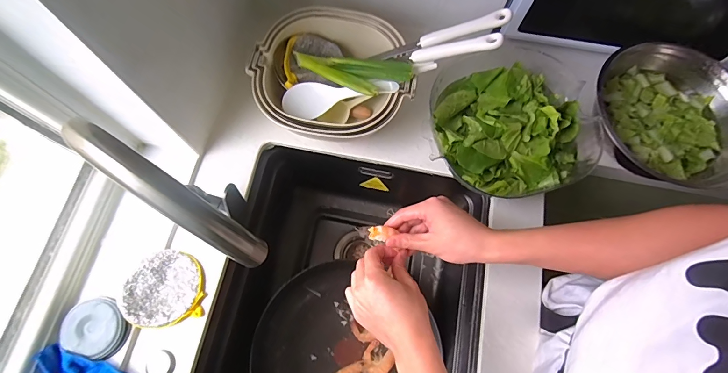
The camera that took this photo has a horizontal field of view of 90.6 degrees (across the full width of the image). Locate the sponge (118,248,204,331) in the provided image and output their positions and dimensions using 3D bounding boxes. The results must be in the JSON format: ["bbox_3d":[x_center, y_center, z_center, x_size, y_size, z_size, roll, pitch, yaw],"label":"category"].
[{"bbox_3d":[-0.282,0.142,0.504,0.103,0.013,0.101,-16,73,-7],"label":"sponge"}]

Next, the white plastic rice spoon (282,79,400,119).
[{"bbox_3d":[-0.038,-0.137,0.540,0.173,0.027,0.042,-7,71,11],"label":"white plastic rice spoon"}]

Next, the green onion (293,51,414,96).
[{"bbox_3d":[-0.025,-0.168,0.531,0.183,0.019,0.059,13,71,16],"label":"green onion"}]

